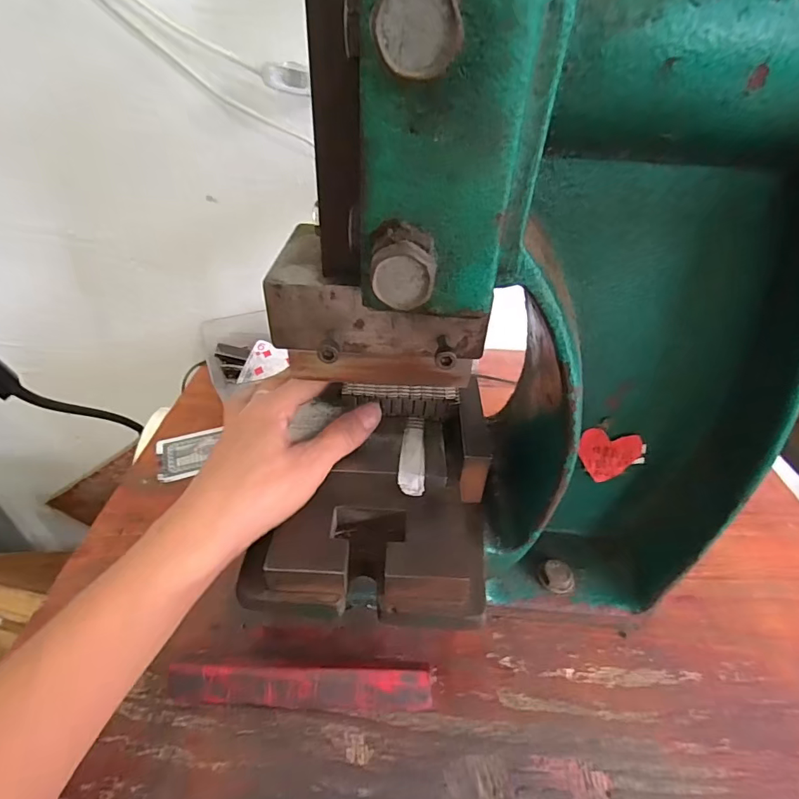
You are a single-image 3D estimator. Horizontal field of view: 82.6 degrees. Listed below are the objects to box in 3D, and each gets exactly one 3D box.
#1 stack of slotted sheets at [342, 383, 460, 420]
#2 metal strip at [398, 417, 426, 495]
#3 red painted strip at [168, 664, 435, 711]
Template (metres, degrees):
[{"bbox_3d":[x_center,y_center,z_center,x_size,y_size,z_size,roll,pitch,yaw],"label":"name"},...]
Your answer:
[{"bbox_3d":[0.001,0.001,0.292,0.072,0.024,0.007,6,38,-3],"label":"stack of slotted sheets"},{"bbox_3d":[0.008,0.033,0.278,0.015,0.008,0.056,2,39,0],"label":"metal strip"},{"bbox_3d":[-0.057,0.169,0.266,0.149,0.022,0.017,2,38,-1],"label":"red painted strip"}]

